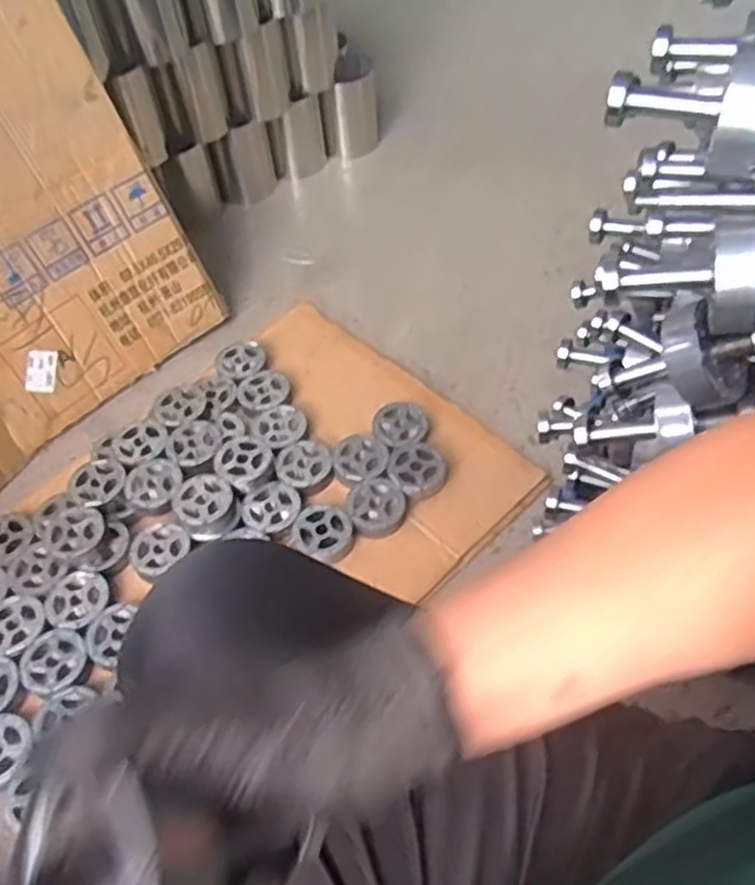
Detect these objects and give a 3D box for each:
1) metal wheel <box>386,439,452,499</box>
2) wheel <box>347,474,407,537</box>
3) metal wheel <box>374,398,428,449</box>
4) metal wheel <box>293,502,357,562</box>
[{"bbox_3d":[0.057,0.037,1.048,0.081,0.030,0.081,-2,53,3],"label":"metal wheel"},{"bbox_3d":[0.001,0.088,1.017,0.079,0.023,0.080,-2,53,3],"label":"wheel"},{"bbox_3d":[0.032,-0.025,1.103,0.074,0.028,0.089,-21,55,-11],"label":"metal wheel"},{"bbox_3d":[-0.067,0.117,0.993,0.083,0.018,0.075,26,60,22],"label":"metal wheel"}]

